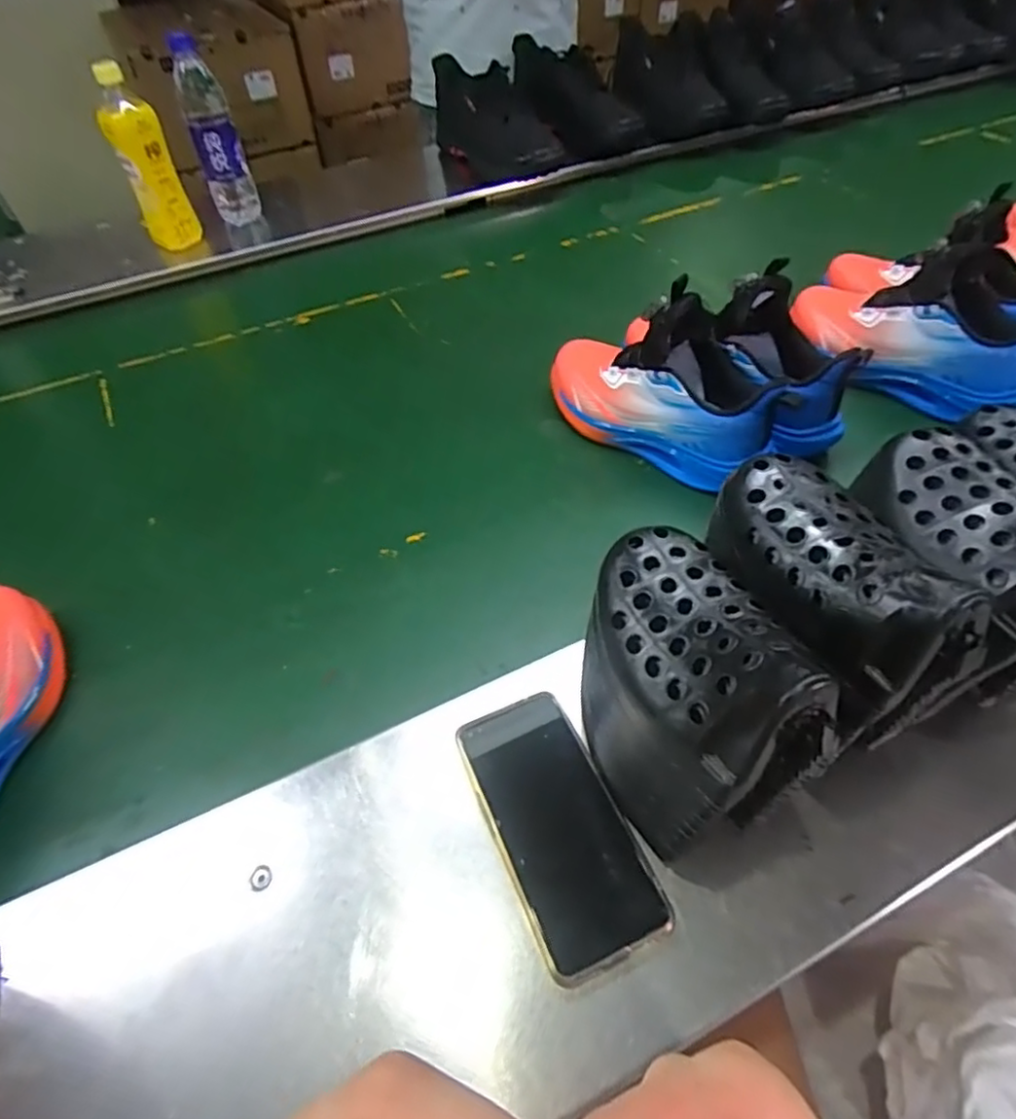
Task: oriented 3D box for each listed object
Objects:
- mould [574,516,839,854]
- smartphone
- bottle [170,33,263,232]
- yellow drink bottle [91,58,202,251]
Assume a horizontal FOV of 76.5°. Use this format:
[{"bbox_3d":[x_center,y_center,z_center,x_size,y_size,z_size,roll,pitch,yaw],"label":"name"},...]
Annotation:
[{"bbox_3d":[0.089,0.076,0.355,0.088,0.158,0.151,-21,52,-12],"label":"mould"},{"bbox_3d":[0.029,0.159,0.394,0.076,0.007,0.158,-22,53,-12],"label":"smartphone"},{"bbox_3d":[-0.453,-0.648,0.993,0.070,0.224,0.073,-21,53,-12],"label":"bottle"},{"bbox_3d":[-0.532,-0.580,0.948,0.079,0.211,0.066,-31,55,-19],"label":"yellow drink bottle"}]

